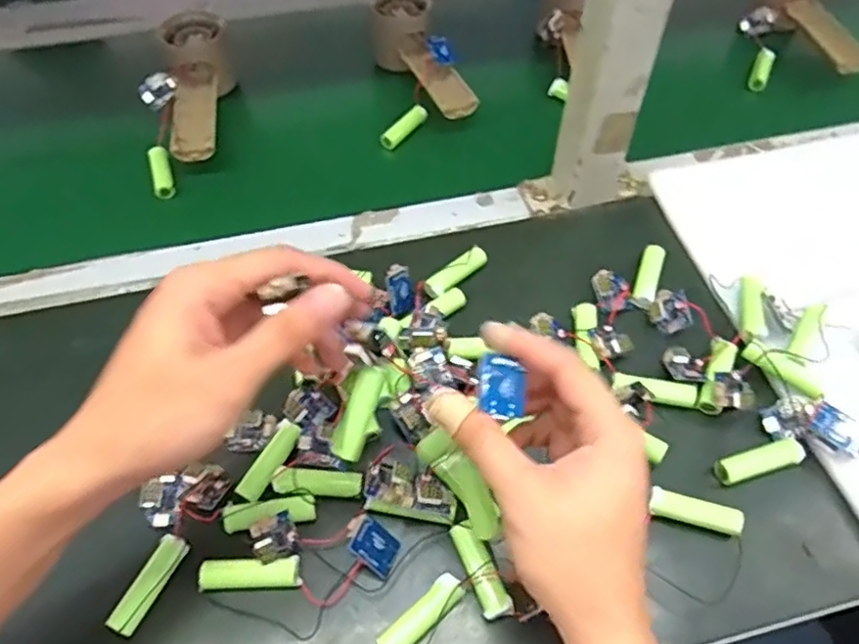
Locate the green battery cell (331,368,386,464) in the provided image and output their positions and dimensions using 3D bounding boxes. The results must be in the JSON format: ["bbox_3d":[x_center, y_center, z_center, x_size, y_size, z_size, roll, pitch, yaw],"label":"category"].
[{"bbox_3d":[-0.035,0.045,0.308,0.014,0.014,0.048,21,97,16],"label":"green battery cell"}]

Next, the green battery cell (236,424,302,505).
[{"bbox_3d":[-0.093,0.081,0.366,0.014,0.012,0.048,23,60,15],"label":"green battery cell"}]

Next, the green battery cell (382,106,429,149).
[{"bbox_3d":[-0.023,-0.171,0.547,0.013,0.013,0.055,32,62,19],"label":"green battery cell"}]

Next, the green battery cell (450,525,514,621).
[{"bbox_3d":[0.026,0.132,0.331,0.014,0.014,0.050,-20,59,-12],"label":"green battery cell"}]

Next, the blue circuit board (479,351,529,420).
[{"bbox_3d":[0.034,0.030,0.287,0.023,0.004,0.029,7,79,-17],"label":"blue circuit board"}]

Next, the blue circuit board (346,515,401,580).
[{"bbox_3d":[-0.029,0.121,0.337,0.030,0.007,0.023,43,55,-19],"label":"blue circuit board"}]

